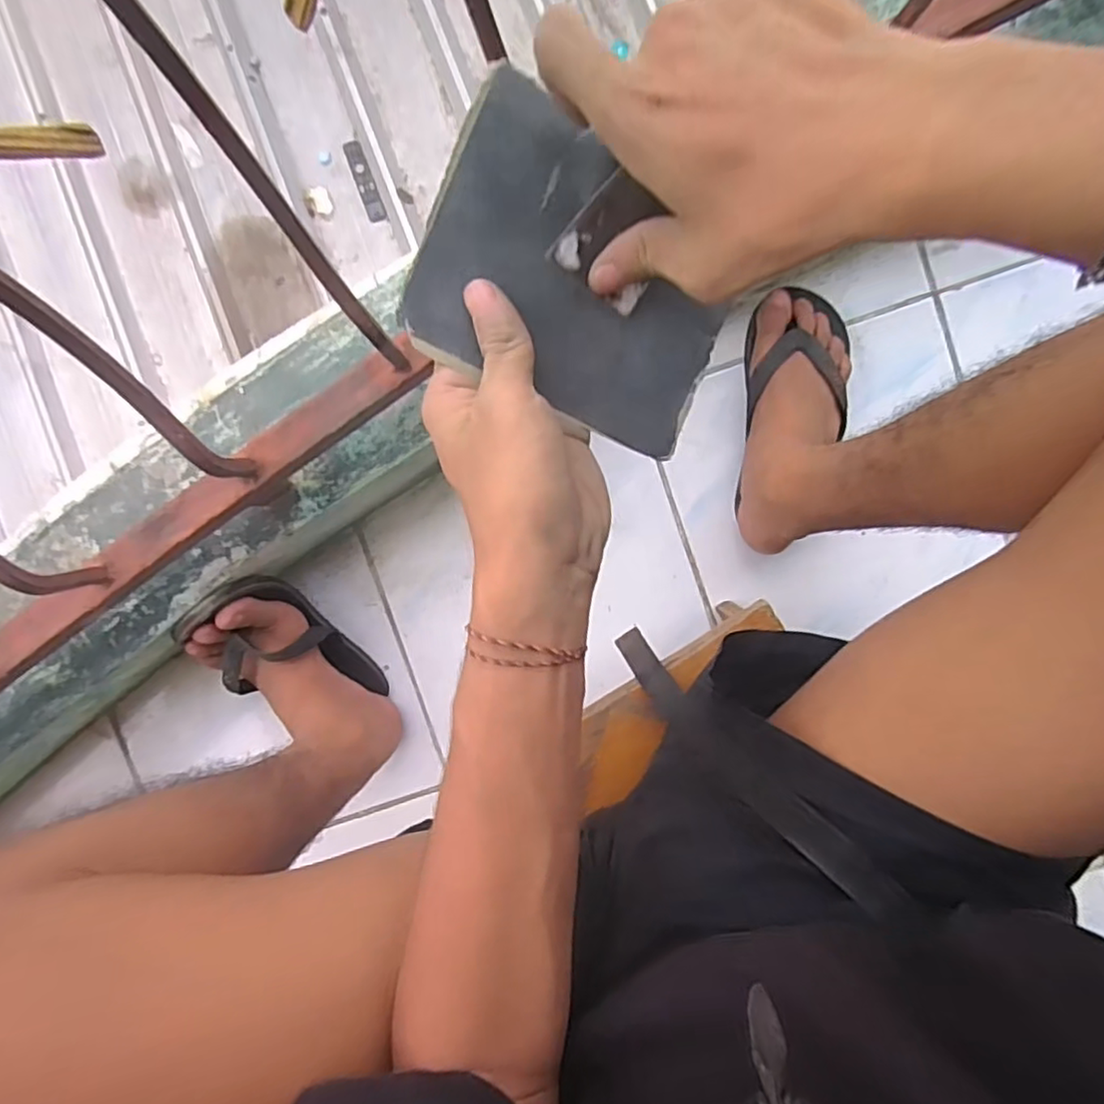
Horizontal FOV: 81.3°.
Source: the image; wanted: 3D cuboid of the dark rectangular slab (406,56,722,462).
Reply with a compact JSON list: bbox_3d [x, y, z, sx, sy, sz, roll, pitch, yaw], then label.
[{"bbox_3d":[0.015,-0.115,0.279,0.137,0.007,0.108,21,93,-22],"label":"dark rectangular slab"}]

